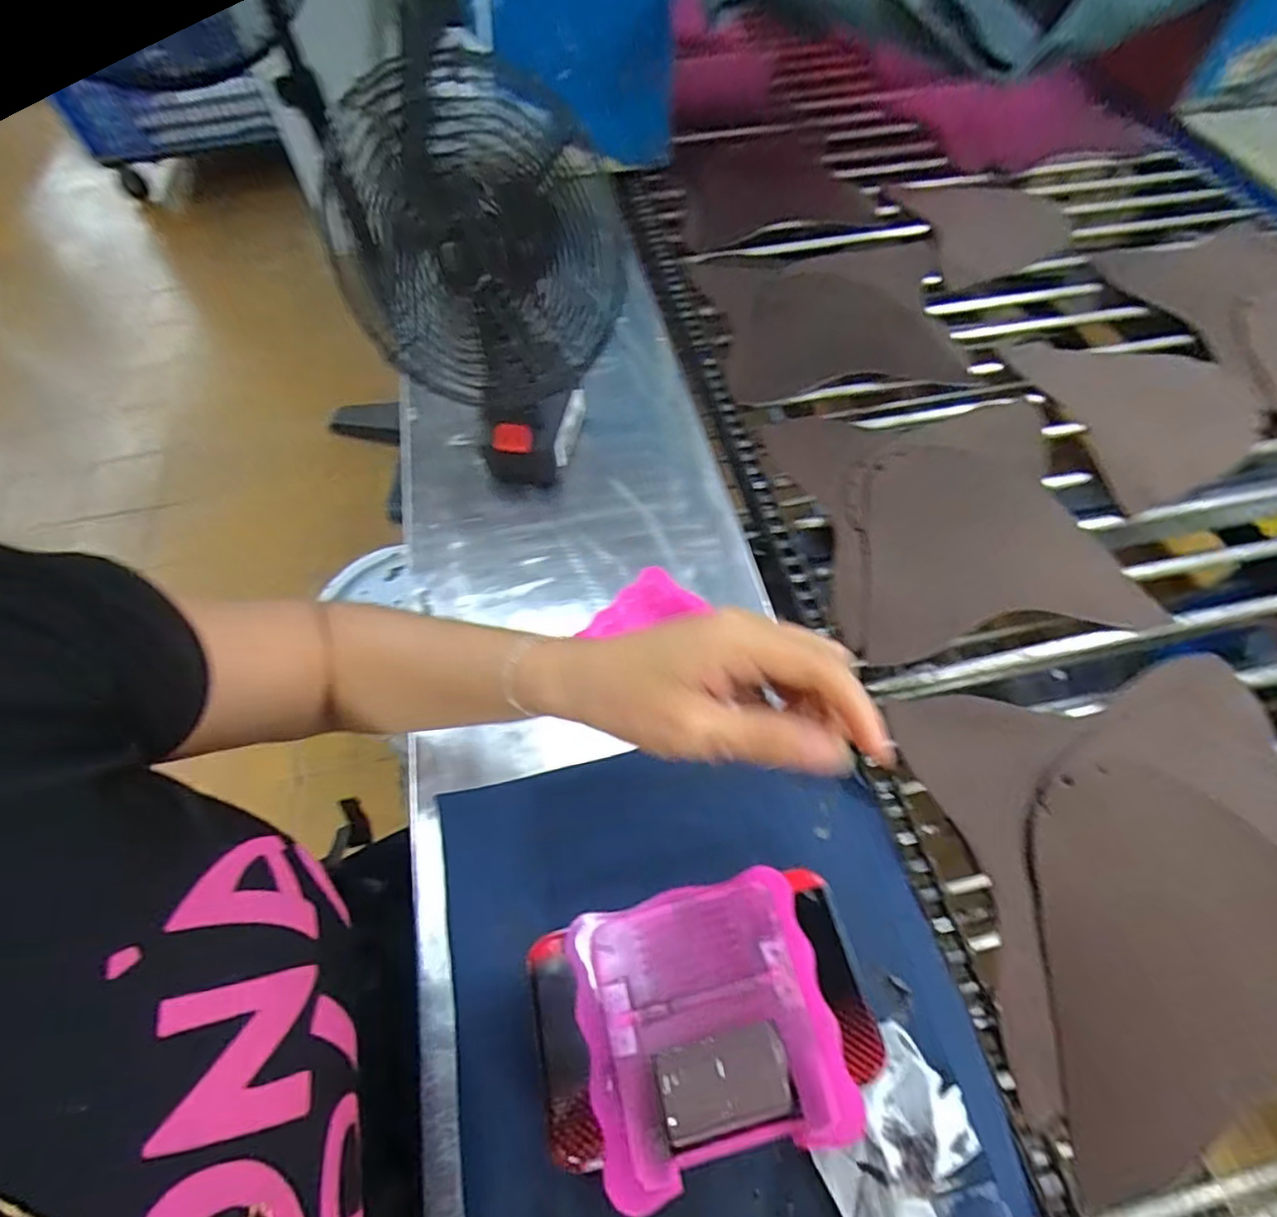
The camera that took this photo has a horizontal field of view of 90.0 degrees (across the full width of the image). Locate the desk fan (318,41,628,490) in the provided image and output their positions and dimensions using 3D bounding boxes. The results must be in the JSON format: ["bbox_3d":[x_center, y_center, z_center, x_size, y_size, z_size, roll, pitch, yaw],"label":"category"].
[{"bbox_3d":[-0.113,-0.229,0.523,0.175,0.277,0.120,-9,59,-4],"label":"desk fan"}]

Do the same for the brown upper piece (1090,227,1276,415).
[{"bbox_3d":[0.740,-0.340,0.748,0.247,0.016,0.357,-12,57,-5],"label":"brown upper piece"}]

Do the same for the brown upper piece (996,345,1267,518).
[{"bbox_3d":[0.546,-0.226,0.690,0.194,0.017,0.235,-17,62,-3],"label":"brown upper piece"}]

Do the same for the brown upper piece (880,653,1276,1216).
[{"bbox_3d":[0.352,0.180,0.428,0.272,0.029,0.287,-7,59,-3],"label":"brown upper piece"}]

